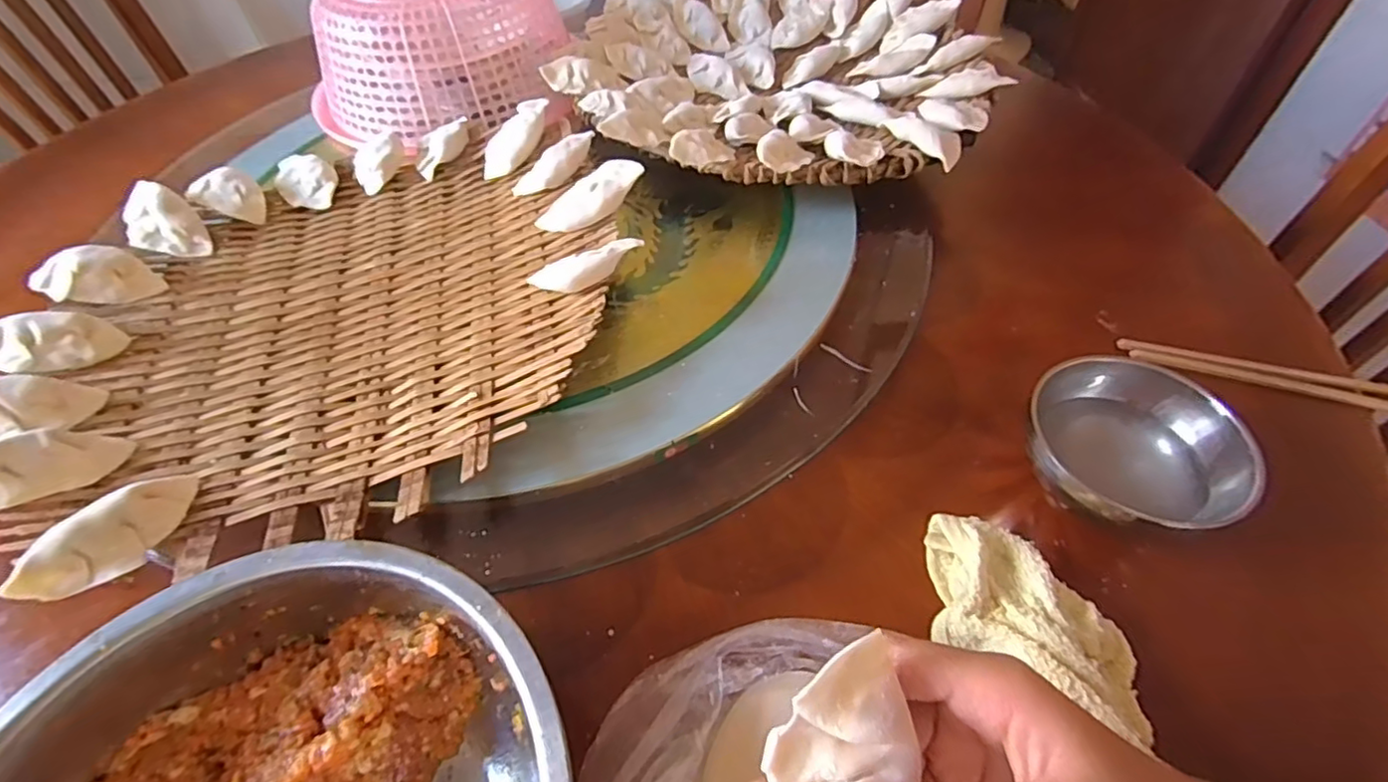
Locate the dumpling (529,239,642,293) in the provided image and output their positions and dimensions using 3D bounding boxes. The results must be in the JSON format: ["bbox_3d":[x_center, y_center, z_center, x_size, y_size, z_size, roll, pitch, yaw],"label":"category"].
[{"bbox_3d":[-0.071,-0.078,0.388,0.075,0.014,0.028,-18,50,9],"label":"dumpling"}]

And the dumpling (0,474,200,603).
[{"bbox_3d":[-0.278,0.068,0.296,0.031,0.021,0.076,19,42,17],"label":"dumpling"}]

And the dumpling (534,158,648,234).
[{"bbox_3d":[-0.073,-0.135,0.433,0.082,0.017,0.032,-30,51,10],"label":"dumpling"}]

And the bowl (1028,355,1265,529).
[{"bbox_3d":[0.244,0.039,0.355,0.110,0.057,0.105,-1,51,1],"label":"bowl"}]

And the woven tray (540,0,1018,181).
[{"bbox_3d":[0.072,-0.301,0.585,0.381,0.059,0.378,5,51,7],"label":"woven tray"}]

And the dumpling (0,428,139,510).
[{"bbox_3d":[-0.341,0.038,0.313,0.079,0.021,0.033,-20,49,-41],"label":"dumpling"}]

